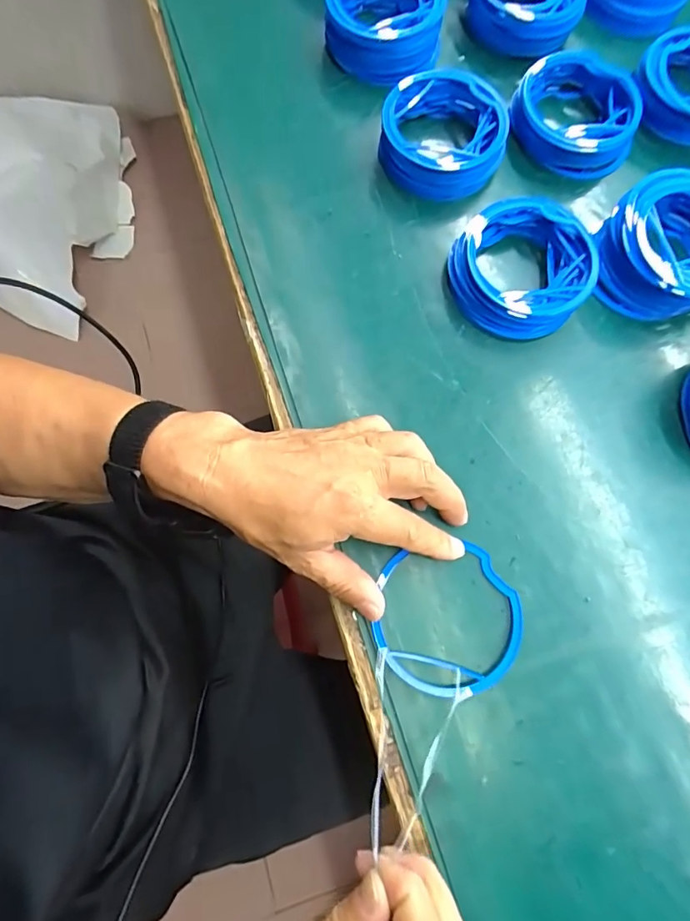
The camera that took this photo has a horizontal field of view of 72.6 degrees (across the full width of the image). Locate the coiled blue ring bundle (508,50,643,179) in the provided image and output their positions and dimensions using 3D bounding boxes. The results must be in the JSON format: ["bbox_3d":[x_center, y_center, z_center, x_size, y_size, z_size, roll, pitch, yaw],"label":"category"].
[{"bbox_3d":[0.184,-0.282,0.380,0.092,0.033,0.083,0,75,-1],"label":"coiled blue ring bundle"}]

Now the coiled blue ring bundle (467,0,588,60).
[{"bbox_3d":[0.151,-0.401,0.406,0.109,0.038,0.084,32,77,7],"label":"coiled blue ring bundle"}]

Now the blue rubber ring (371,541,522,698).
[{"bbox_3d":[0.065,0.100,0.296,0.094,0.007,0.087,0,75,-1],"label":"blue rubber ring"}]

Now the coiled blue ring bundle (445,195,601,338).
[{"bbox_3d":[0.129,-0.140,0.345,0.098,0.027,0.096,4,75,0],"label":"coiled blue ring bundle"}]

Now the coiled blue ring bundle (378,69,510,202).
[{"bbox_3d":[0.077,-0.257,0.368,0.094,0.035,0.097,4,75,0],"label":"coiled blue ring bundle"}]

